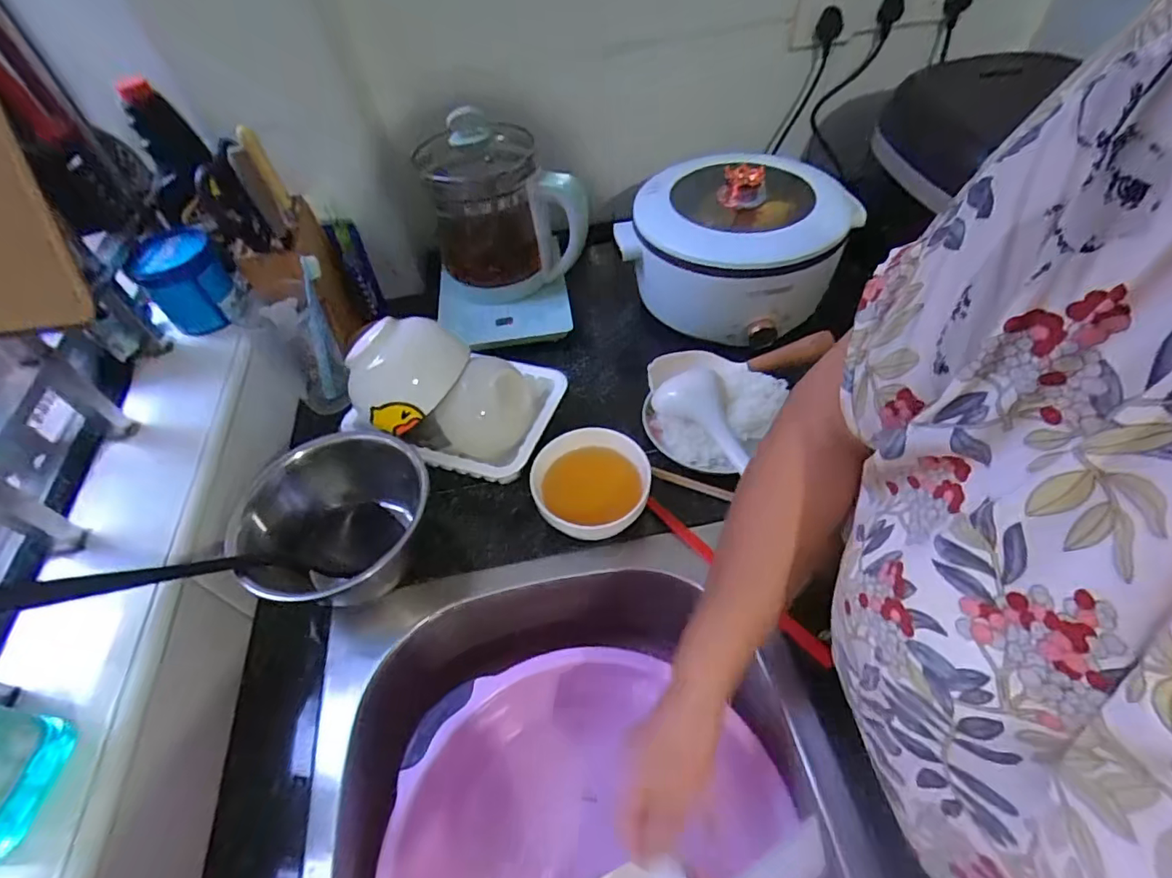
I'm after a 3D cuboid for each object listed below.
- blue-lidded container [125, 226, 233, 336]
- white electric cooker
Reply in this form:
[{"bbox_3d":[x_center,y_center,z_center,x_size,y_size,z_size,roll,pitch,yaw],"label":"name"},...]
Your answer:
[{"bbox_3d":[-0.452,-0.181,0.619,0.082,0.090,0.073,-31,55,-19],"label":"blue-lidded container"},{"bbox_3d":[0.184,-0.248,0.689,0.231,0.138,0.225,28,58,24],"label":"white electric cooker"}]

